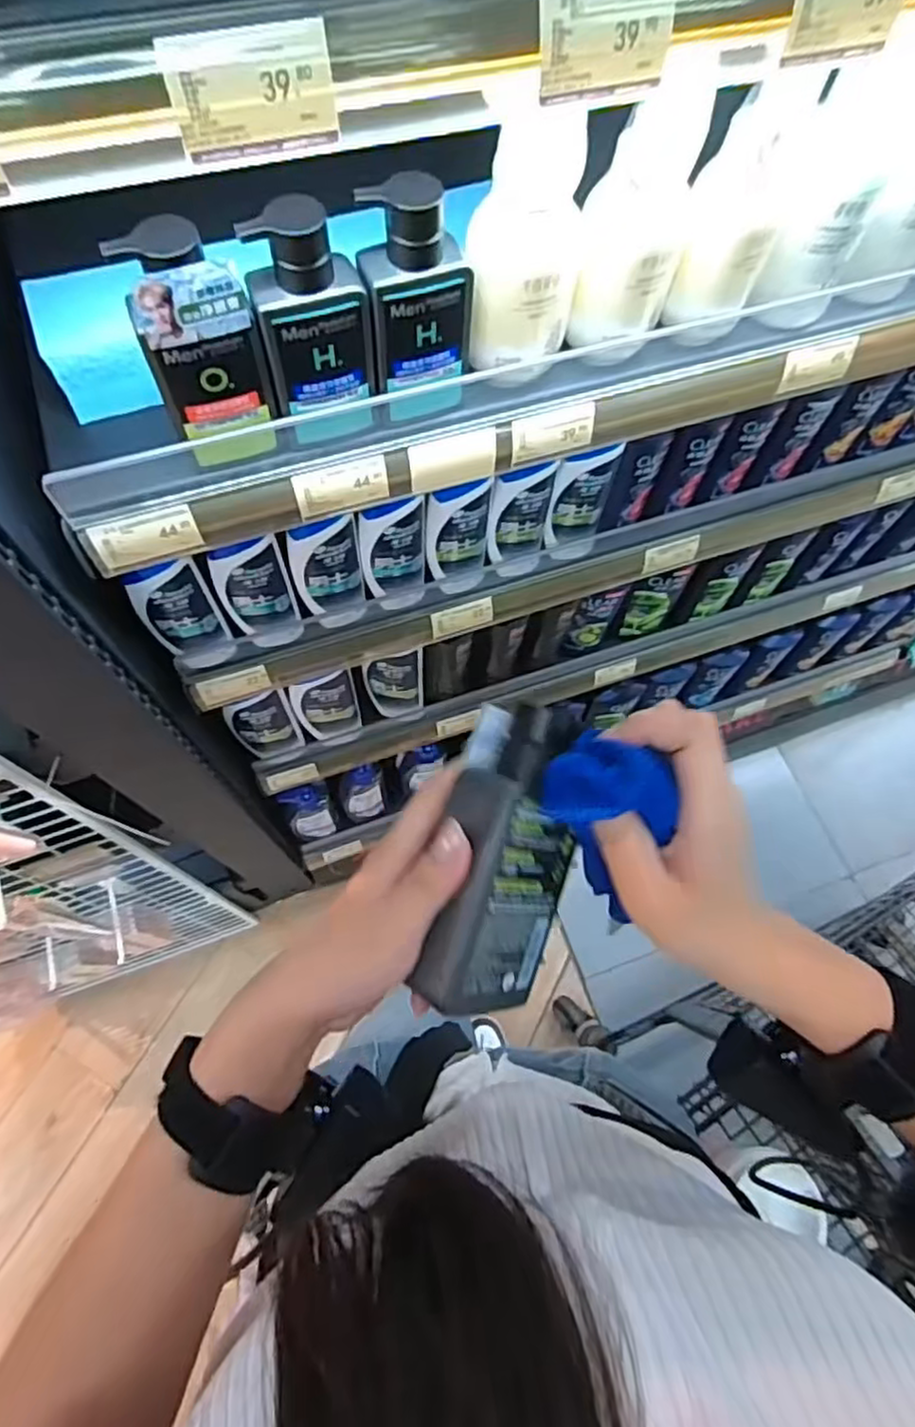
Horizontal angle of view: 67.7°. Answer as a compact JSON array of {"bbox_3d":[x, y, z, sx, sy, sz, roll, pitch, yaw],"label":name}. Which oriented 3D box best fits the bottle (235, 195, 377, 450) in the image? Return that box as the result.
[{"bbox_3d":[-0.085,-0.226,0.407,0.063,0.131,0.033,-18,67,-9],"label":"bottle"}]

